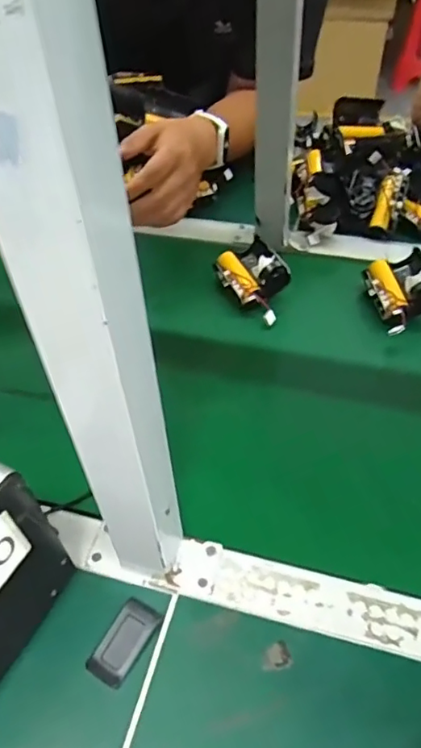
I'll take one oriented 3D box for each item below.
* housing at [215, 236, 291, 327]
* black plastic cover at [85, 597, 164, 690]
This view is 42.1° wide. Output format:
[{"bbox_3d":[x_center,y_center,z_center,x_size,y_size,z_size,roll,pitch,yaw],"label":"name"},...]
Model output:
[{"bbox_3d":[0.052,-0.110,0.618,0.066,0.038,0.109,-21,52,-15],"label":"housing"},{"bbox_3d":[-0.060,0.186,0.382,0.030,0.004,0.056,22,54,20],"label":"black plastic cover"}]

